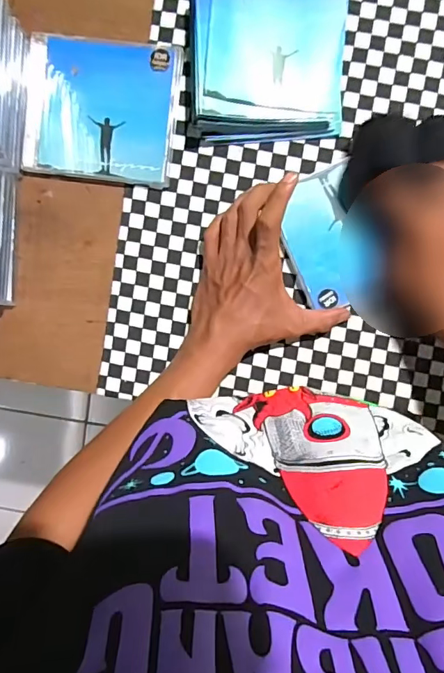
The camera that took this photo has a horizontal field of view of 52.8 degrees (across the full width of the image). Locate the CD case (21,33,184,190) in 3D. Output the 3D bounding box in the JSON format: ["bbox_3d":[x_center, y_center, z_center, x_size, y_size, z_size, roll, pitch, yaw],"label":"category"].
[{"bbox_3d":[-0.115,-0.215,0.425,0.141,0.008,0.130,7,94,2],"label":"CD case"}]

